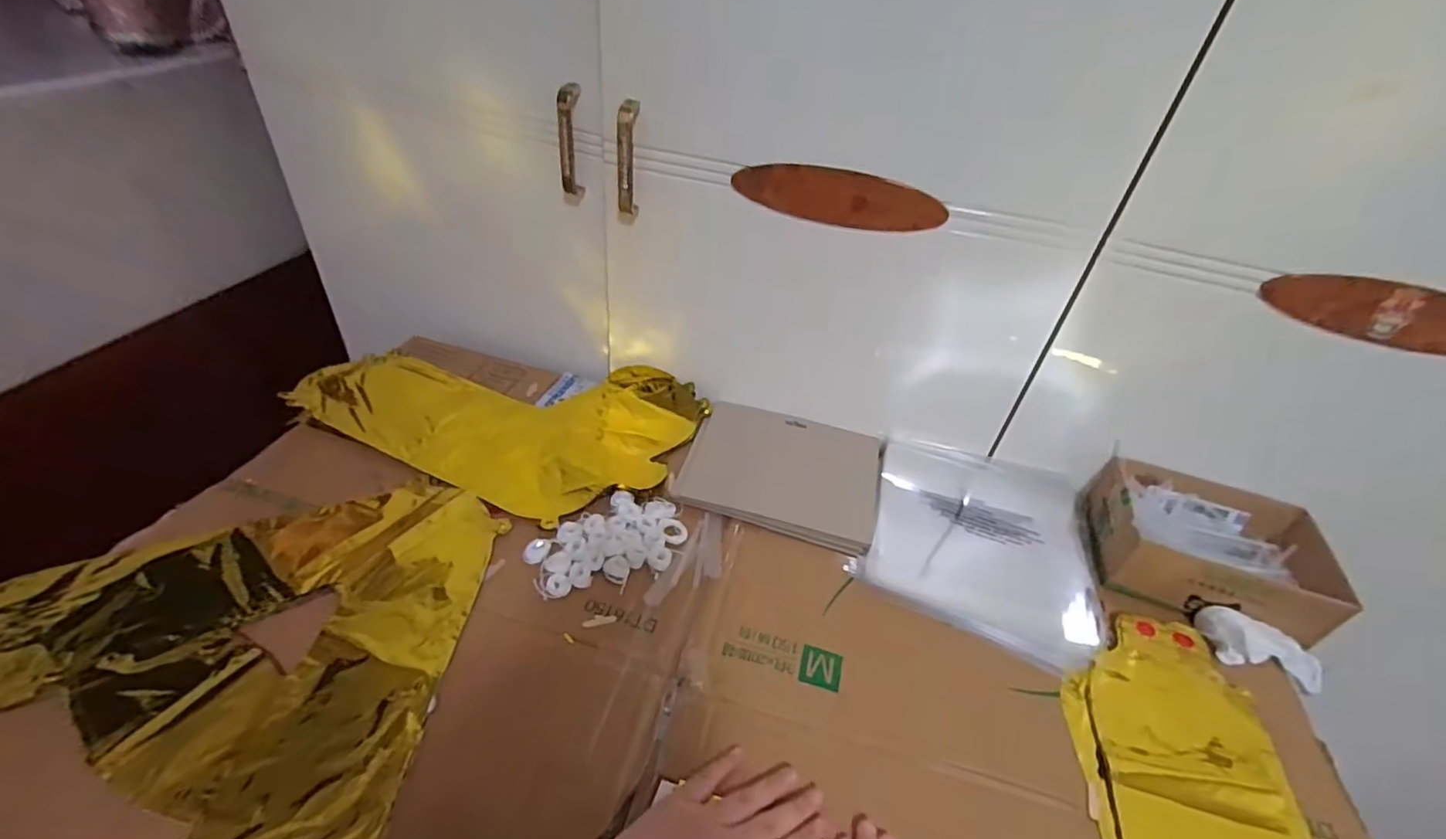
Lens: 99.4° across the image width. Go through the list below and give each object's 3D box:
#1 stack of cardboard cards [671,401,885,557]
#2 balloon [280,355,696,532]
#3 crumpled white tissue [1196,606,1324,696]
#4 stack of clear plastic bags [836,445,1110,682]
[{"bbox_3d":[0.065,0.054,0.653,0.201,0.013,0.158,15,42,8],"label":"stack of cardboard cards"},{"bbox_3d":[-0.245,-0.015,0.684,0.407,0.025,0.237,19,42,12],"label":"balloon"},{"bbox_3d":[0.489,0.208,0.546,0.110,0.035,0.042,26,43,2],"label":"crumpled white tissue"},{"bbox_3d":[0.255,0.113,0.607,0.215,0.016,0.227,20,42,13],"label":"stack of clear plastic bags"}]

